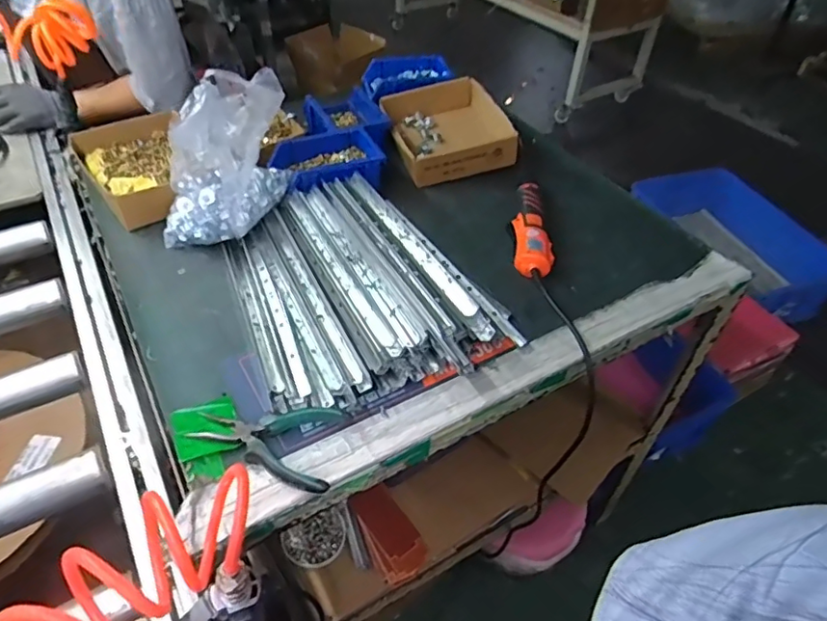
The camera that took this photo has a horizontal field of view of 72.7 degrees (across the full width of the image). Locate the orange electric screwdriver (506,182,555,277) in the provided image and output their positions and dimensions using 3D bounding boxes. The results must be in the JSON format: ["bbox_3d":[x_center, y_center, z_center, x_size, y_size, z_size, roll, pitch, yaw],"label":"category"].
[{"bbox_3d":[0.162,-0.112,0.792,0.051,0.054,0.182,3,45,-1],"label":"orange electric screwdriver"}]

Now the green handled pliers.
[{"bbox_3d":[-0.145,0.130,0.540,0.143,0.022,0.084,6,45,2],"label":"green handled pliers"}]

